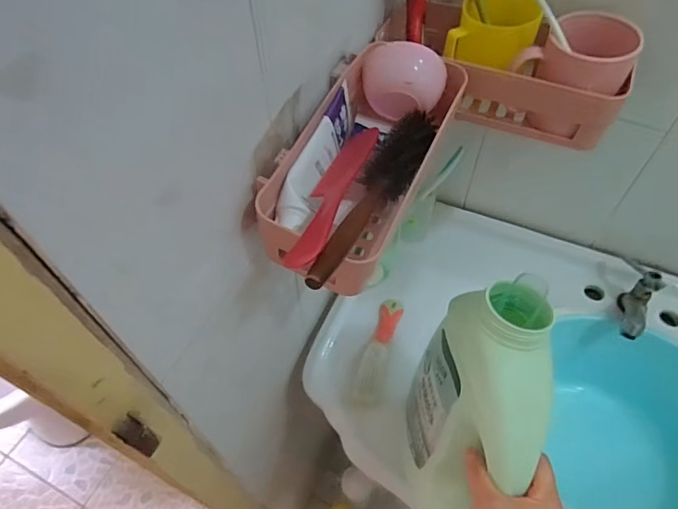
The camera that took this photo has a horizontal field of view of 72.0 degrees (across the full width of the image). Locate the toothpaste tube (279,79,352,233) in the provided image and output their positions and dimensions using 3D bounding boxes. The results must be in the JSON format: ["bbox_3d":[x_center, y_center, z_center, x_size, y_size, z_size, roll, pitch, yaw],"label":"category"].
[{"bbox_3d":[-0.021,-0.093,0.438,0.031,0.043,0.174,12,53,9],"label":"toothpaste tube"}]

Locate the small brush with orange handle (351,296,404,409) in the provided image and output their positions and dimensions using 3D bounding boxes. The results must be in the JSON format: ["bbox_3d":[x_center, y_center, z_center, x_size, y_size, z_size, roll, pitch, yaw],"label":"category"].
[{"bbox_3d":[0.055,0.128,0.635,0.038,0.025,0.159,13,53,10],"label":"small brush with orange handle"}]

